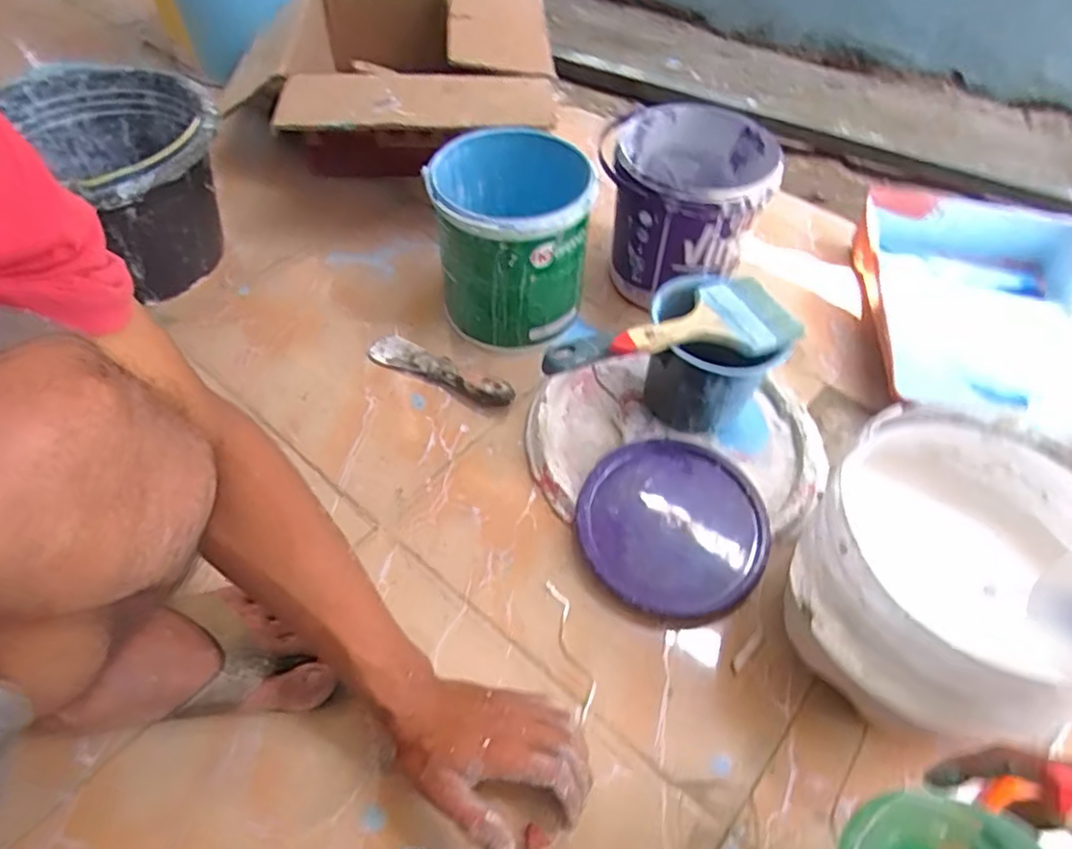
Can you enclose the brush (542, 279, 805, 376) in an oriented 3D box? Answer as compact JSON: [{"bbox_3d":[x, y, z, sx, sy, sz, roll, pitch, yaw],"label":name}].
[{"bbox_3d":[0.127,-0.099,0.643,0.246,0.028,0.088,-8,53,-8],"label":"brush"}]

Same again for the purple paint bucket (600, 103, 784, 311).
[{"bbox_3d":[0.182,-0.266,0.829,0.184,0.180,0.196,1,53,-1],"label":"purple paint bucket"}]

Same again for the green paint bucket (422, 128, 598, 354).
[{"bbox_3d":[-0.032,-0.209,0.784,0.165,0.199,0.180,1,53,-1],"label":"green paint bucket"}]

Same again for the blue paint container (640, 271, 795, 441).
[{"bbox_3d":[0.182,-0.062,0.708,0.133,0.140,0.127,12,53,7],"label":"blue paint container"}]

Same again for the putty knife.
[{"bbox_3d":[-0.113,-0.063,0.773,0.188,0.031,0.041,28,57,18],"label":"putty knife"}]

